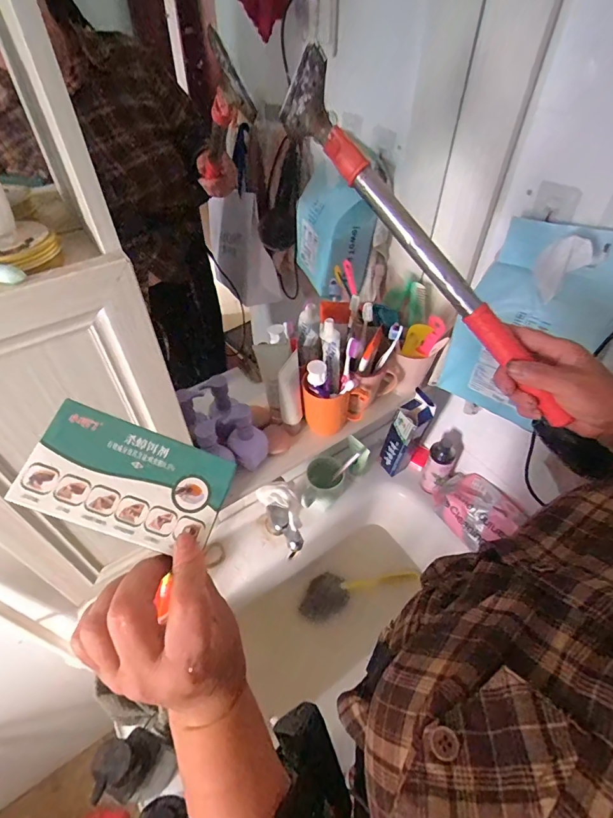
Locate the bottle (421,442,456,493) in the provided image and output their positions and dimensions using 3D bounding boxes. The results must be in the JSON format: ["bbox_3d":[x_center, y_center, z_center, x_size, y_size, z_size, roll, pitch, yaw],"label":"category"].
[{"bbox_3d":[0.280,0.129,0.877,0.054,0.141,0.044,14,48,13],"label":"bottle"}]

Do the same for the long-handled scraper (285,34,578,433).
[{"bbox_3d":[0.108,-0.142,0.371,0.026,0.076,0.386,-40,92,-32],"label":"long-handled scraper"}]

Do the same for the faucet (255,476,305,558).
[{"bbox_3d":[-0.036,0.193,0.748,0.077,0.142,0.081,-27,17,-24],"label":"faucet"}]

